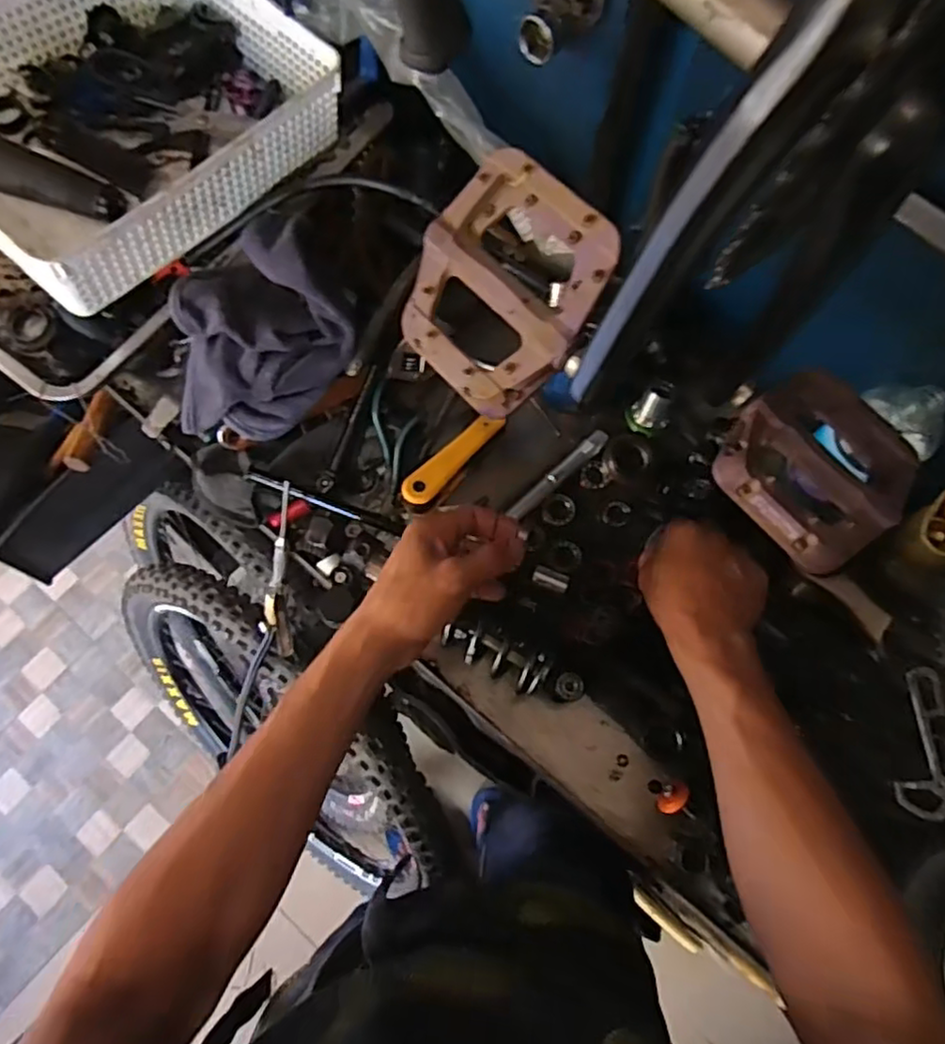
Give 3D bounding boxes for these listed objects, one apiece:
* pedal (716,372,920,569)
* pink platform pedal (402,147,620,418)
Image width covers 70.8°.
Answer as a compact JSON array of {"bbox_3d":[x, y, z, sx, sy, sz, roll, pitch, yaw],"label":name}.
[{"bbox_3d":[0.193,-0.031,0.373,0.105,0.030,0.095,-39,77,-13],"label":"pedal"},{"bbox_3d":[0.015,-0.115,0.328,0.093,0.016,0.105,46,117,15],"label":"pink platform pedal"}]

